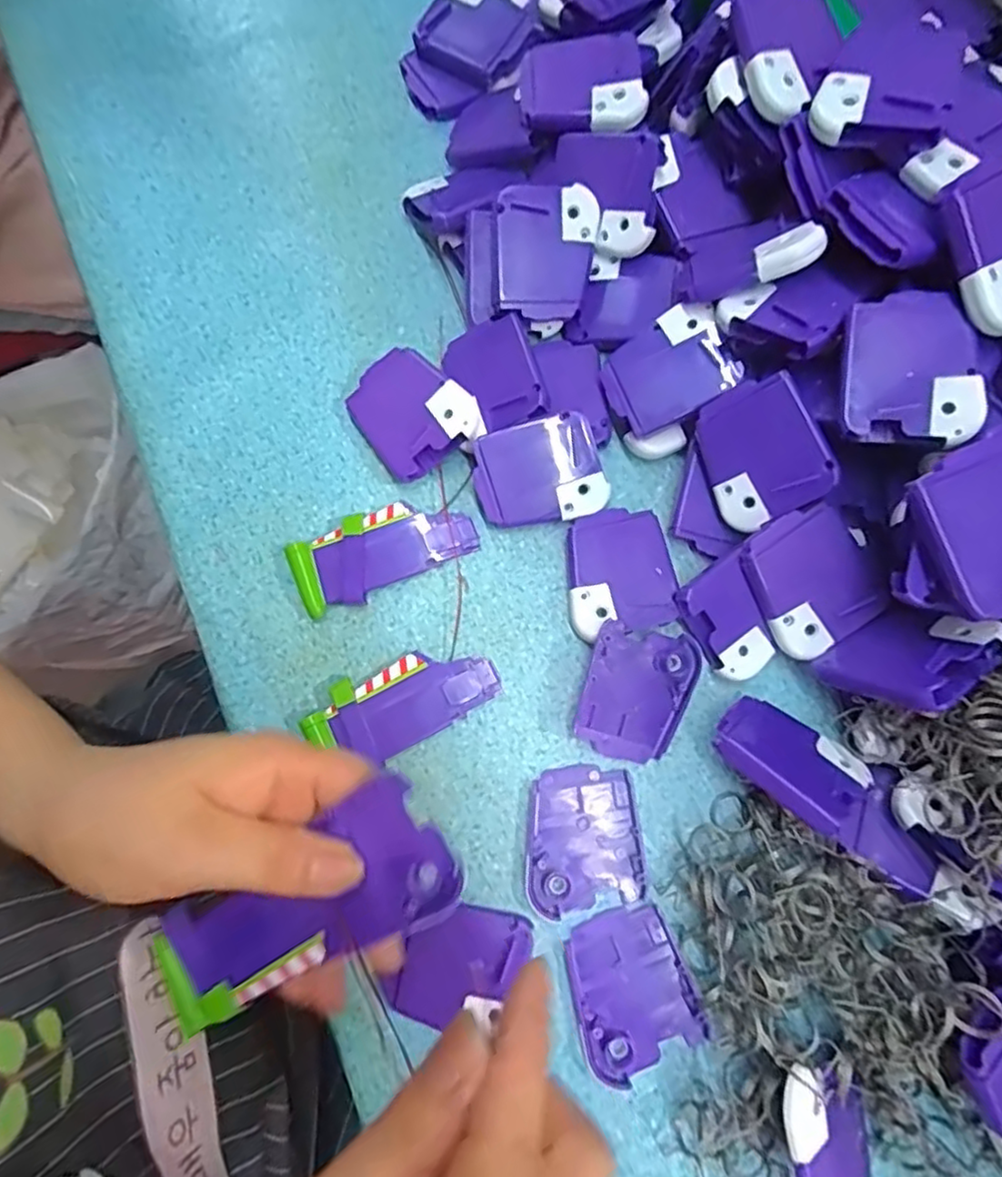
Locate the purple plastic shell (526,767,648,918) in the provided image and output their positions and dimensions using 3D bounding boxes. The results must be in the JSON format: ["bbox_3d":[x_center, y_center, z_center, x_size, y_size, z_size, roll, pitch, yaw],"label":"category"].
[{"bbox_3d":[0.036,0.113,0.302,0.052,0.005,0.061,-7,76,-2],"label":"purple plastic shell"}]

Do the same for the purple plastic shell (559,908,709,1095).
[{"bbox_3d":[0.055,0.173,0.287,0.050,0.005,0.061,-20,77,-5],"label":"purple plastic shell"}]

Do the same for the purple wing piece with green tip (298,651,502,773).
[{"bbox_3d":[-0.046,0.053,0.314,0.084,0.012,0.041,-32,79,-8],"label":"purple wing piece with green tip"}]

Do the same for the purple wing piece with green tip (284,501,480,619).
[{"bbox_3d":[-0.059,-0.020,0.328,0.087,0.011,0.039,-26,78,-6],"label":"purple wing piece with green tip"}]

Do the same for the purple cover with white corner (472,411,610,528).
[{"bbox_3d":[0.018,-0.055,0.325,0.060,0.006,0.049,-16,103,2],"label":"purple cover with white corner"}]

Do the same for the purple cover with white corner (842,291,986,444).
[{"bbox_3d":[0.169,-0.089,0.275,0.050,0.012,0.061,6,85,17],"label":"purple cover with white corner"}]

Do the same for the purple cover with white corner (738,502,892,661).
[{"bbox_3d":[0.139,-0.003,0.304,0.051,0.010,0.060,-35,90,7],"label":"purple cover with white corner"}]

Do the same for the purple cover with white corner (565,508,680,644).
[{"bbox_3d":[0.056,-0.008,0.322,0.050,0.006,0.059,-10,77,-3],"label":"purple cover with white corner"}]

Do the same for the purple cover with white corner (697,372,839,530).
[{"bbox_3d":[0.116,-0.061,0.303,0.051,0.004,0.060,-29,83,33],"label":"purple cover with white corner"}]

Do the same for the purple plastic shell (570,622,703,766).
[{"bbox_3d":[0.063,0.049,0.312,0.049,0.011,0.060,16,77,3],"label":"purple plastic shell"}]

